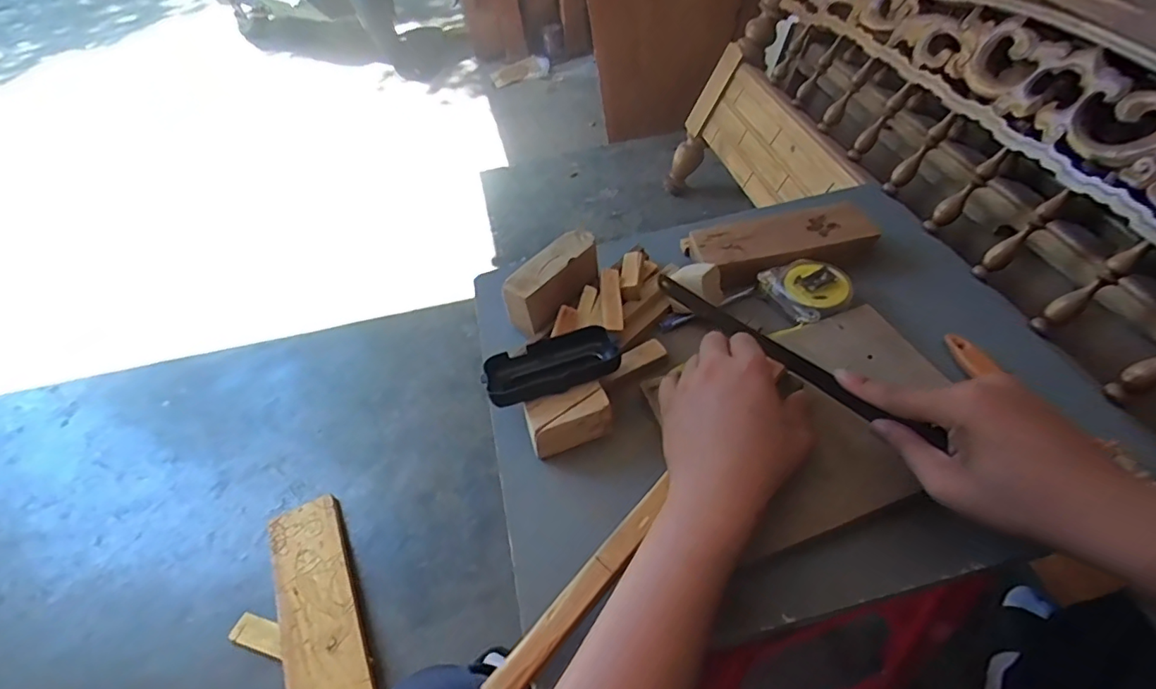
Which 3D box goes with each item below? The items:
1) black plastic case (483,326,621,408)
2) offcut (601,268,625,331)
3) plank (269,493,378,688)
[{"bbox_3d":[-0.022,0.016,0.461,0.108,0.023,0.059,-18,50,-8],"label":"black plastic case"},{"bbox_3d":[0.030,-0.041,0.500,0.018,0.011,0.073,-5,50,2],"label":"offcut"},{"bbox_3d":[-0.404,0.429,0.872,0.119,0.047,0.403,-22,49,-15],"label":"plank"}]

